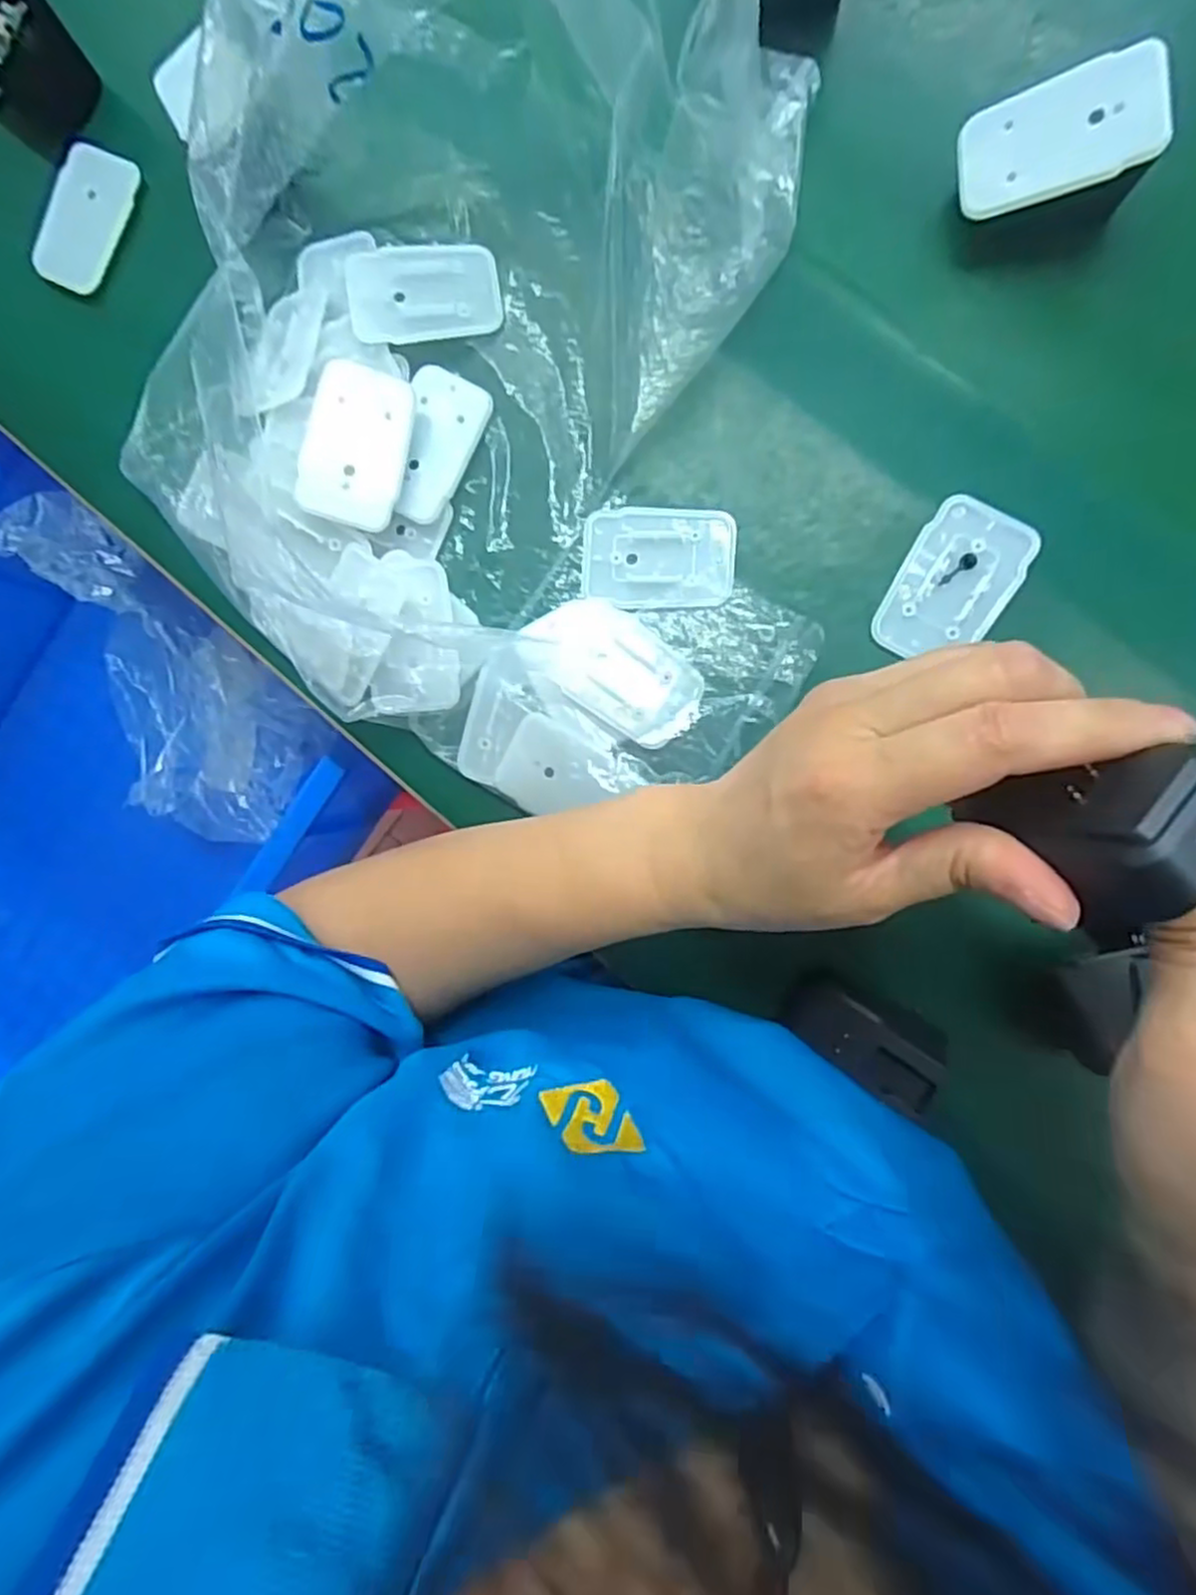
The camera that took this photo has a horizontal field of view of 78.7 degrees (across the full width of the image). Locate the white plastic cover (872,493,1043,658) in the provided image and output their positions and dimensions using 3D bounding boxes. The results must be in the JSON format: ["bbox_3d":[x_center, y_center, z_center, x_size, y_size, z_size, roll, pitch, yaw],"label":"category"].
[{"bbox_3d":[0.153,-0.090,0.314,0.045,0.007,0.068,29,95,8],"label":"white plastic cover"}]

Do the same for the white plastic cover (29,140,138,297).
[{"bbox_3d":[-0.266,-0.299,0.378,0.039,0.009,0.069,31,96,8],"label":"white plastic cover"}]

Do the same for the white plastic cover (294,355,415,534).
[{"bbox_3d":[-0.110,-0.160,0.333,0.043,0.004,0.069,14,95,-18],"label":"white plastic cover"}]

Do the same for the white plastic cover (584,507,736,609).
[{"bbox_3d":[0.027,-0.110,0.334,0.068,0.004,0.046,2,91,9],"label":"white plastic cover"}]

